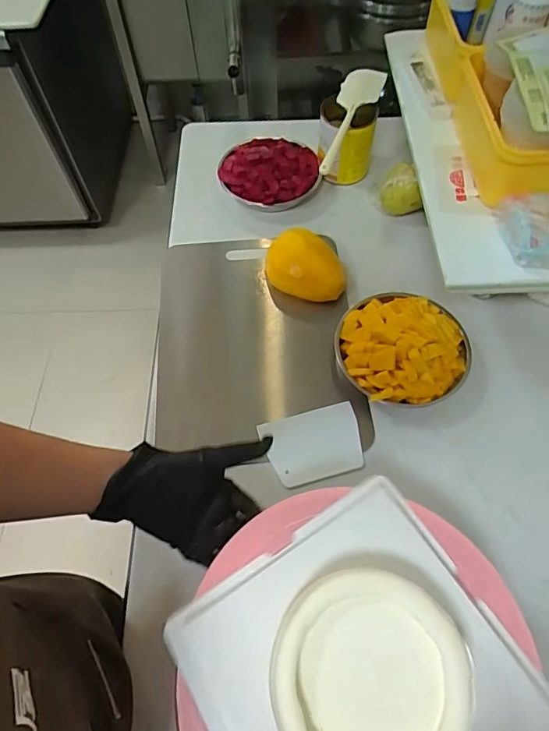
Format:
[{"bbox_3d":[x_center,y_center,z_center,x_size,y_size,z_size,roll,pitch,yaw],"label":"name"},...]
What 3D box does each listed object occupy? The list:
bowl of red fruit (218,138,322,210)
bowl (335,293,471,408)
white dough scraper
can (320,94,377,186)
[{"bbox_3d":[-0.010,-0.350,0.847,0.178,0.051,0.154,-4,61,0],"label":"bowl of red fruit"},{"bbox_3d":[0.182,-0.030,0.656,0.179,0.068,0.171,-1,61,1],"label":"bowl"},{"bbox_3d":[0.053,0.105,0.620,0.125,0.009,0.091,-15,67,-8],"label":"white dough scraper"},{"bbox_3d":[0.126,-0.395,0.835,0.097,0.103,0.094,9,62,6],"label":"can"}]

